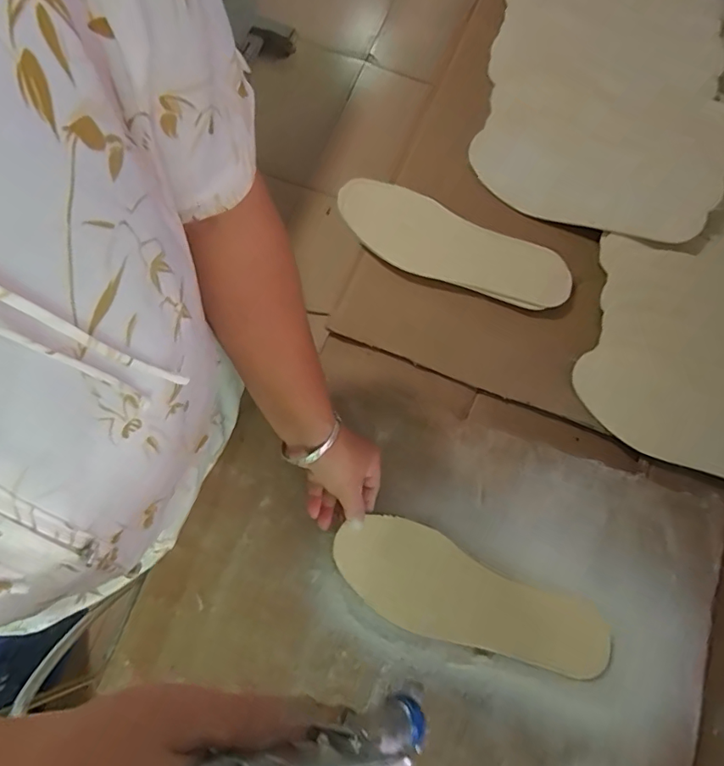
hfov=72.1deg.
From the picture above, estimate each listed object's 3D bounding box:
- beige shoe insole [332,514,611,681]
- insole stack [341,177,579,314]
[{"bbox_3d":[0.104,0.216,0.498,0.275,0.009,0.091,21,77,6],"label":"beige shoe insole"},{"bbox_3d":[0.106,-0.165,0.608,0.289,0.025,0.094,24,78,7],"label":"insole stack"}]

